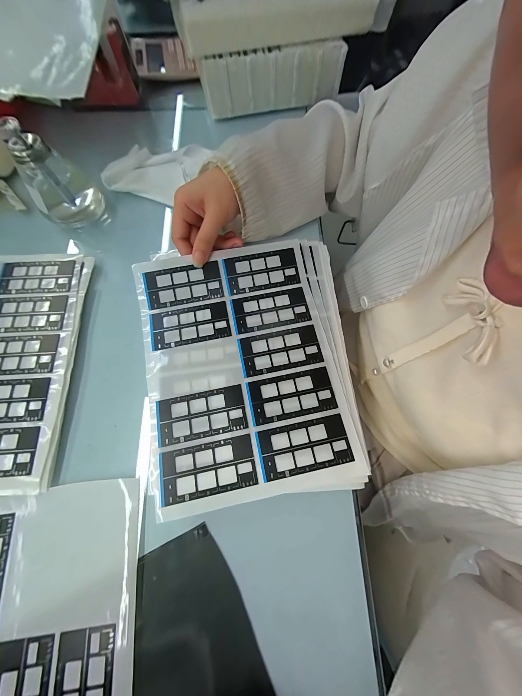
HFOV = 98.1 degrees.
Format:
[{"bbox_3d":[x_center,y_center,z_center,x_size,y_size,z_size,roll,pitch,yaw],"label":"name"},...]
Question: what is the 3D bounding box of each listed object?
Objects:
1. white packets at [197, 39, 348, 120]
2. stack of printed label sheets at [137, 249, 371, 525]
[{"bbox_3d":[0.020,-0.418,0.355,0.219,0.062,0.019,-14,75,-6],"label":"white packets"},{"bbox_3d":[-0.016,0.010,0.250,0.223,0.018,0.270,-7,74,-1],"label":"stack of printed label sheets"}]

